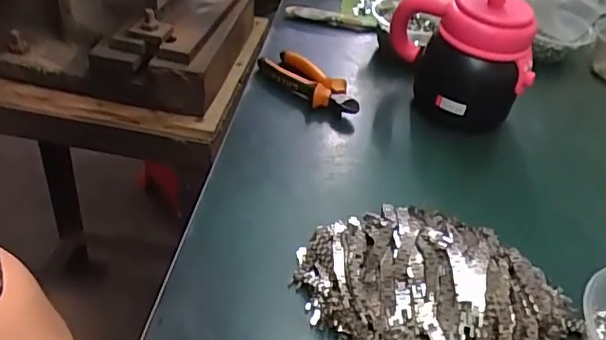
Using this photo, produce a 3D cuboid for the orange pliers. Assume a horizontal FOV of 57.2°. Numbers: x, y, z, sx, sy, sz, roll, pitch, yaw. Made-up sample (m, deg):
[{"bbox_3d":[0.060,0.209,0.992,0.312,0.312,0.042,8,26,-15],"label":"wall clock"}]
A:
[{"bbox_3d":[0.007,-0.105,0.680,0.145,0.032,0.049,36,48,29],"label":"orange pliers"}]

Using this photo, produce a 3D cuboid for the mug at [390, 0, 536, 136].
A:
[{"bbox_3d":[0.180,-0.155,0.652,0.105,0.177,0.157,-10,43,-19],"label":"mug"}]

